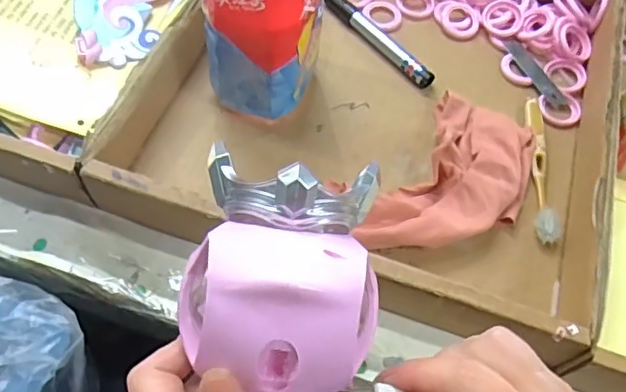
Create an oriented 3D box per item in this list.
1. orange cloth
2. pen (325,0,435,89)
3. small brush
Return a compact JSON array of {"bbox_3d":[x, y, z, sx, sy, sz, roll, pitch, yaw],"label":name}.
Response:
[{"bbox_3d":[0.104,-0.013,0.445,0.169,0.034,0.104,-38,70,-22],"label":"orange cloth"},{"bbox_3d":[0.058,-0.144,0.524,0.018,0.013,0.132,-36,69,-22],"label":"pen"},{"bbox_3d":[0.185,-0.025,0.466,0.018,0.014,0.137,8,60,0],"label":"small brush"}]

